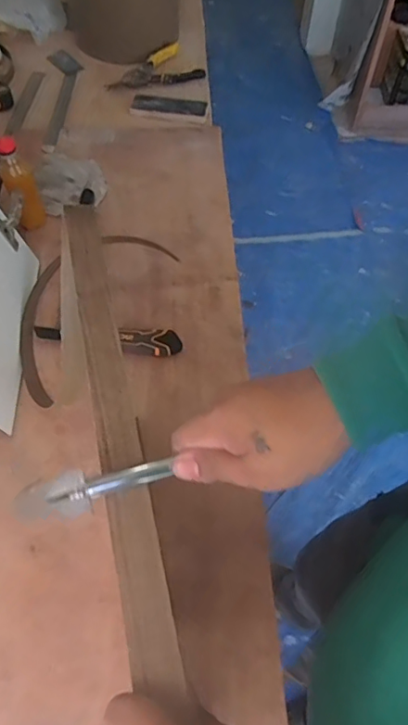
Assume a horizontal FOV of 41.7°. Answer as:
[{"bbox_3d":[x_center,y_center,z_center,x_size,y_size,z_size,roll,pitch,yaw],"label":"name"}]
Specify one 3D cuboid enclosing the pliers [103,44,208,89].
[{"bbox_3d":[-0.123,-0.724,1.307,0.226,0.022,0.144,-6,58,-5],"label":"pliers"}]

